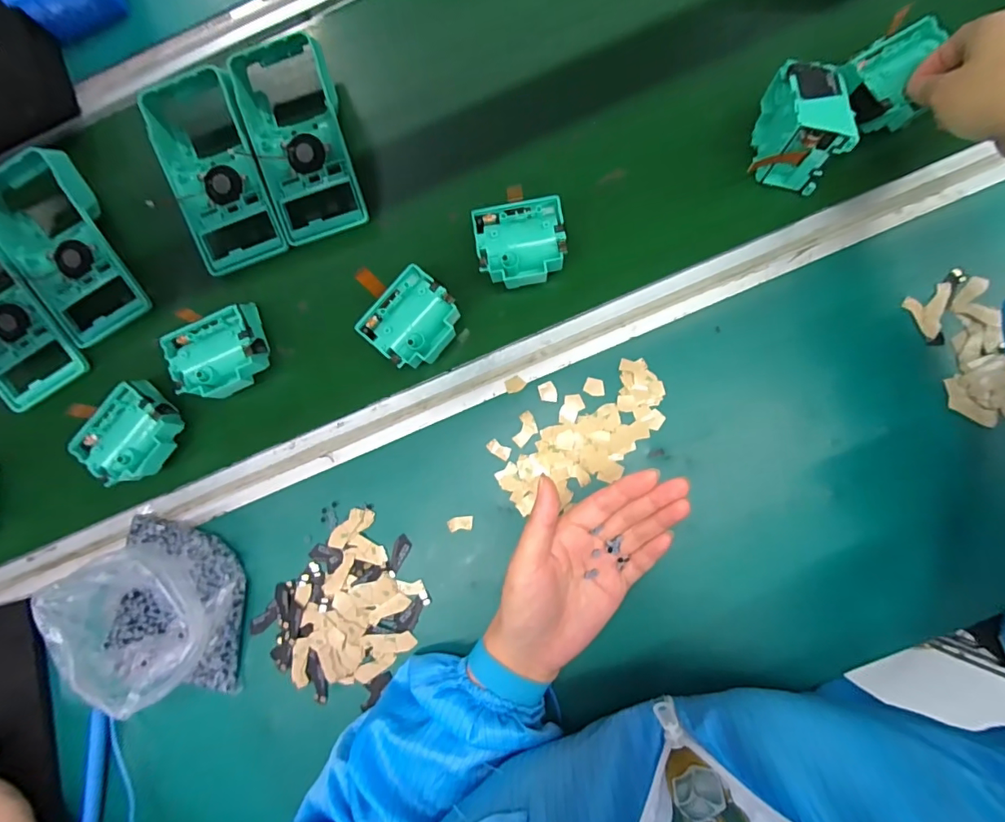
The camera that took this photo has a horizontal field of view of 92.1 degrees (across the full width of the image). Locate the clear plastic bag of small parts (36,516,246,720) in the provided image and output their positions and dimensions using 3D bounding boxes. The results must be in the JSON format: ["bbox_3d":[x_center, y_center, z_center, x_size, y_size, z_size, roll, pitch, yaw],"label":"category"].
[{"bbox_3d":[-0.280,0.162,0.383,0.116,0.076,0.131,3,84,6],"label":"clear plastic bag of small parts"}]

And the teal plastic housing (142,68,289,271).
[{"bbox_3d":[-0.273,-0.233,0.463,0.093,0.052,0.193,-17,79,1],"label":"teal plastic housing"}]

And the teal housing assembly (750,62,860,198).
[{"bbox_3d":[0.238,-0.226,0.388,0.054,0.073,0.064,10,85,6],"label":"teal housing assembly"}]

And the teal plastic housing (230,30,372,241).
[{"bbox_3d":[-0.191,-0.255,0.453,0.090,0.052,0.182,-15,79,1],"label":"teal plastic housing"}]

